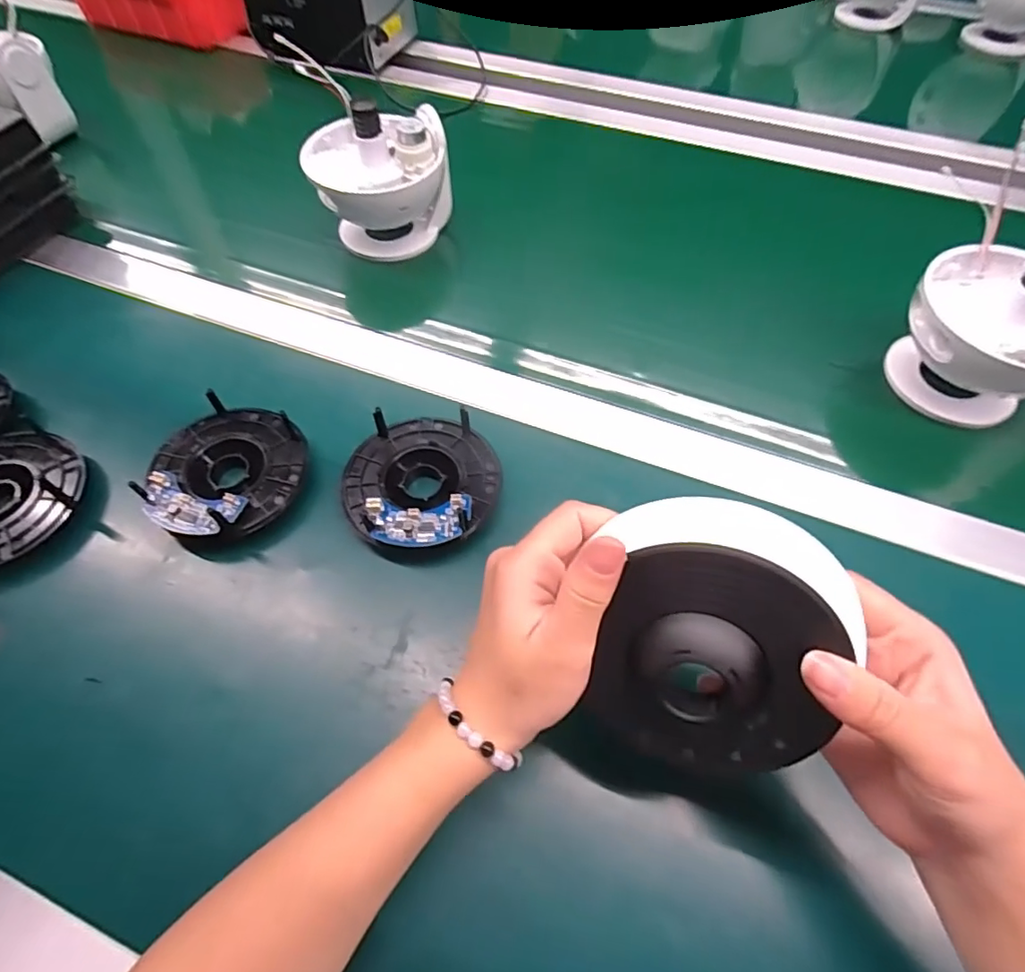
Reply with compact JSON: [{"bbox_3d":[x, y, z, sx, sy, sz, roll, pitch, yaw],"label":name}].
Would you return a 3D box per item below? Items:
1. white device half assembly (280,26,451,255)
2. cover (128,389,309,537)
[{"bbox_3d":[-0.117,-0.280,0.487,0.119,0.136,0.100,-9,61,-6],"label":"white device half assembly"},{"bbox_3d":[-0.190,-0.012,0.366,0.097,0.030,0.097,1,60,-1],"label":"cover"}]

